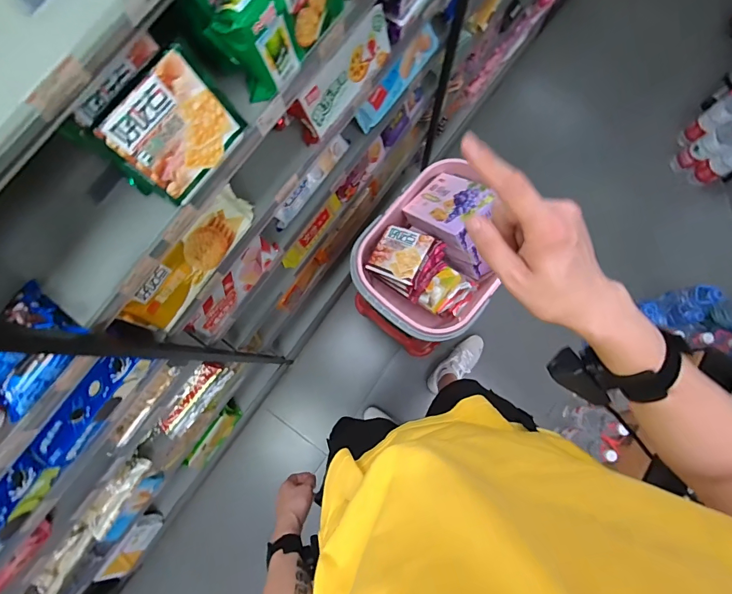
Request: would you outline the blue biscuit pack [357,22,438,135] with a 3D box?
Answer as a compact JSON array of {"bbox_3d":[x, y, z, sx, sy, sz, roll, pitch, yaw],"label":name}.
[{"bbox_3d":[0.075,-0.484,0.853,0.037,0.056,0.277,38,83,7],"label":"blue biscuit pack"}]

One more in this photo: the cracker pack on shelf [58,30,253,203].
[{"bbox_3d":[-0.234,-0.199,0.452,0.057,0.127,0.149,34,83,35],"label":"cracker pack on shelf"}]

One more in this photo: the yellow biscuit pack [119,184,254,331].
[{"bbox_3d":[-0.279,-0.066,0.620,0.055,0.082,0.242,27,78,34],"label":"yellow biscuit pack"}]

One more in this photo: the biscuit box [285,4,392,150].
[{"bbox_3d":[-0.035,-0.370,0.660,0.031,0.094,0.228,38,83,7],"label":"biscuit box"}]

